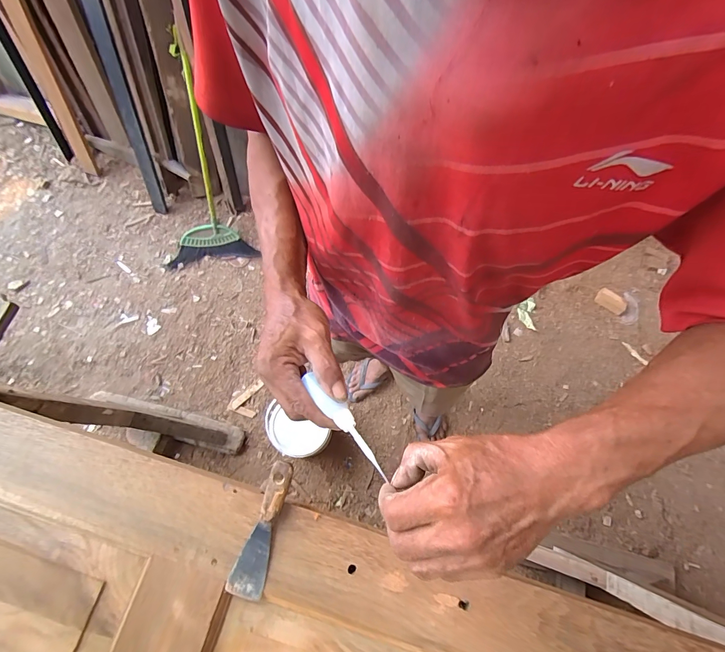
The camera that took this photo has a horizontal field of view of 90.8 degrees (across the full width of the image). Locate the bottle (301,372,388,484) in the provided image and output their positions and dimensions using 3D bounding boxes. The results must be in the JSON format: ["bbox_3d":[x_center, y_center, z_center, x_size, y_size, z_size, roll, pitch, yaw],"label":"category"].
[{"bbox_3d":[-0.015,0.087,0.326,0.017,0.018,0.111,-39,78,-11],"label":"bottle"}]

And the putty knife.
[{"bbox_3d":[-0.124,0.263,0.462,0.042,0.031,0.166,20,72,6],"label":"putty knife"}]

